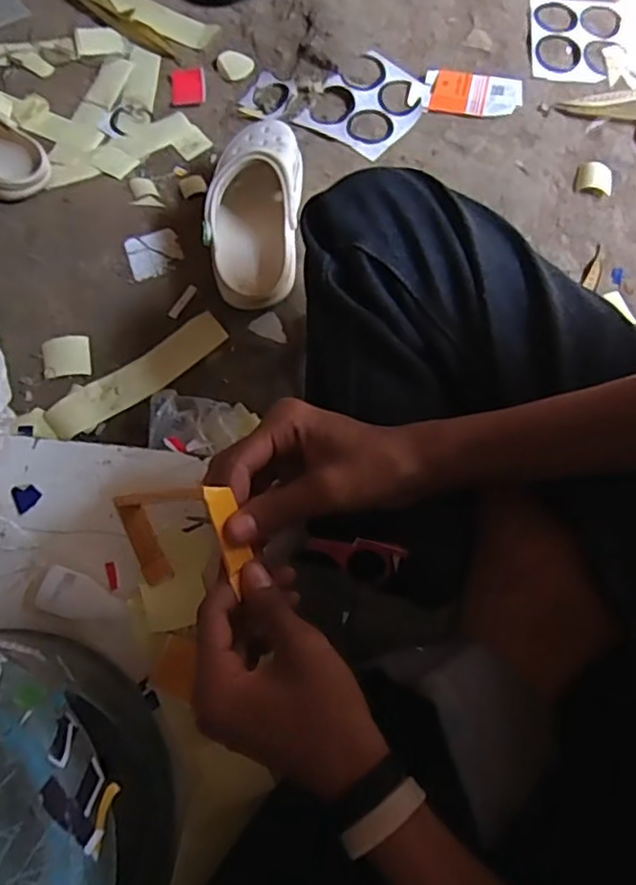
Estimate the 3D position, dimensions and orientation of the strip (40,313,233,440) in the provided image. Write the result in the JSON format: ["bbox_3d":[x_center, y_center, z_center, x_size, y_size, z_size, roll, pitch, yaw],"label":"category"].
[{"bbox_3d":[-0.185,-0.070,0.660,0.196,0.011,0.043,-34,81,-13],"label":"strip"}]

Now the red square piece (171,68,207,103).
[{"bbox_3d":[-0.175,-0.480,0.856,0.046,0.009,0.065,-6,72,-5],"label":"red square piece"}]

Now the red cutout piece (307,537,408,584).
[{"bbox_3d":[0.027,0.083,0.453,0.070,0.004,0.029,6,70,20],"label":"red cutout piece"}]

